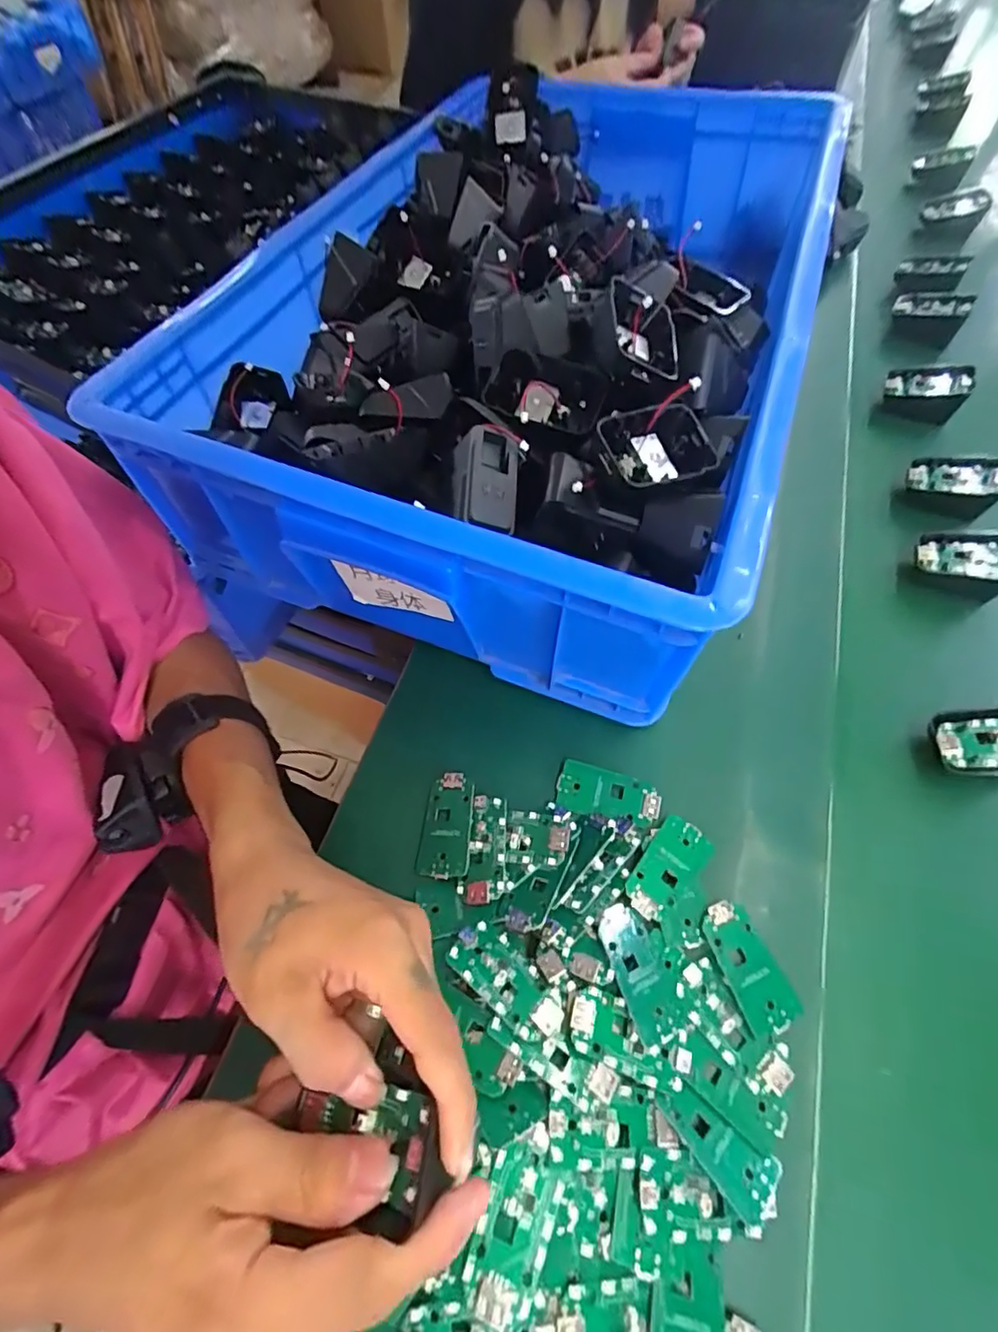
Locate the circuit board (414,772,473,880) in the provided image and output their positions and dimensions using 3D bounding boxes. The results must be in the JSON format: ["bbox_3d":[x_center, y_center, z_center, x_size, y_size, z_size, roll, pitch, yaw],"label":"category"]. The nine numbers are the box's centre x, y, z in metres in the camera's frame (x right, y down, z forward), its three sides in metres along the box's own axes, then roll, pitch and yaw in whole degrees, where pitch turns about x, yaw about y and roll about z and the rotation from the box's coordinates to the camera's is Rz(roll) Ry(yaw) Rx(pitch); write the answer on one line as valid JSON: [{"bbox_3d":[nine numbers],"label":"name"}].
[{"bbox_3d":[-0.033,0.098,0.349,0.032,0.004,0.064,-4,57,16],"label":"circuit board"}]

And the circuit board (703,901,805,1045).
[{"bbox_3d":[0.135,0.162,0.301,0.030,0.004,0.063,-17,63,-9],"label":"circuit board"}]

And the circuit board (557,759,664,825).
[{"bbox_3d":[0.069,0.082,0.354,0.063,0.011,0.030,14,62,7],"label":"circuit board"}]

